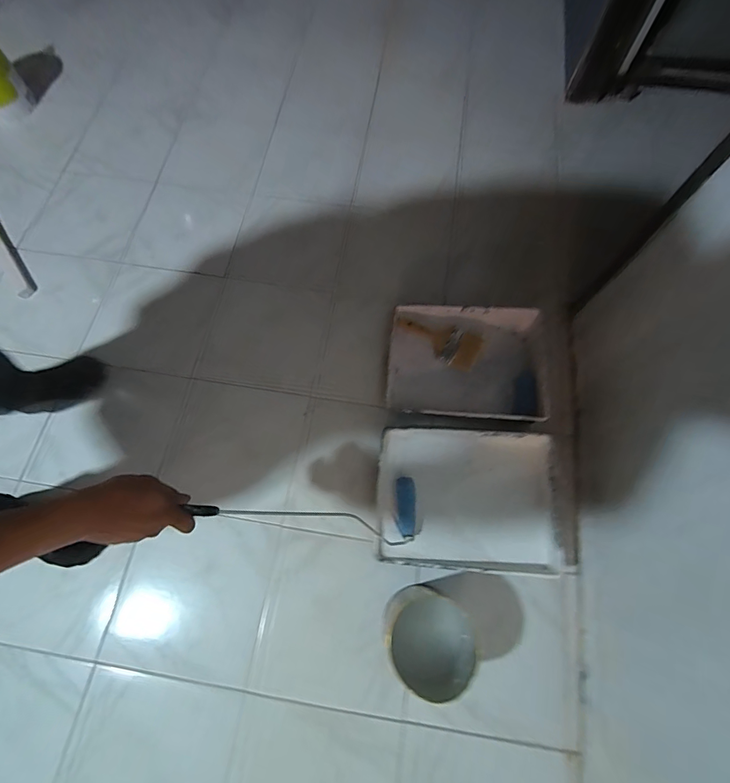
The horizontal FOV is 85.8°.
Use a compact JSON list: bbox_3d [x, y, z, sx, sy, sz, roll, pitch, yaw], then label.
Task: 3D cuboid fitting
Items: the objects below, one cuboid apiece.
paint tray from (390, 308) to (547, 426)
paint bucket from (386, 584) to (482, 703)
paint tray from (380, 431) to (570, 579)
[{"bbox_3d":[0.245,-0.075,0.967,0.374,0.064,0.295,5,69,4],"label":"paint tray"},{"bbox_3d":[0.114,0.461,0.728,0.157,0.119,0.157,-1,69,1],"label":"paint bucket"},{"bbox_3d":[0.217,0.226,0.848,0.374,0.059,0.289,3,69,3],"label":"paint tray"}]

